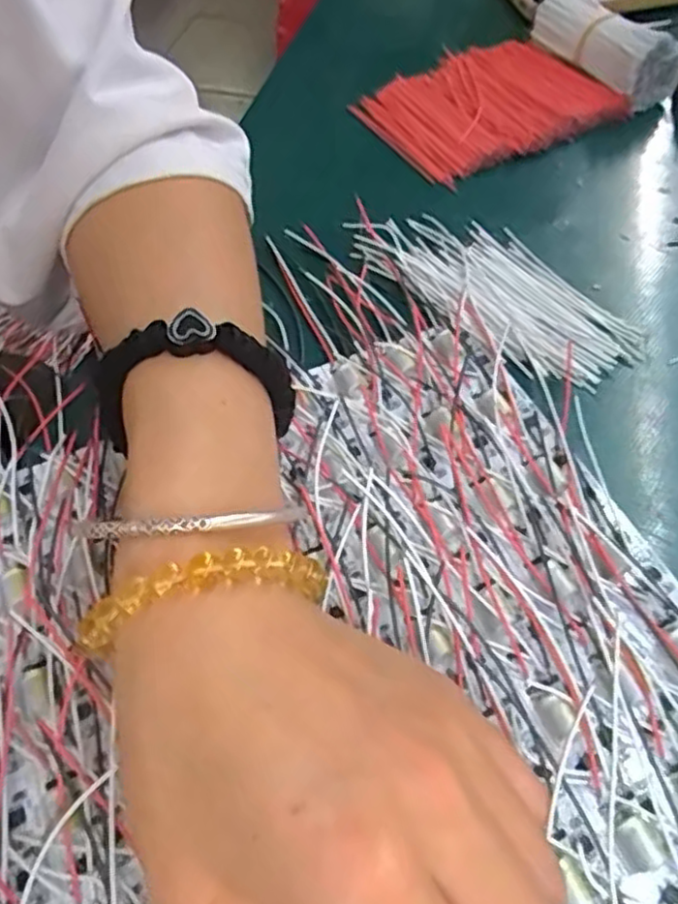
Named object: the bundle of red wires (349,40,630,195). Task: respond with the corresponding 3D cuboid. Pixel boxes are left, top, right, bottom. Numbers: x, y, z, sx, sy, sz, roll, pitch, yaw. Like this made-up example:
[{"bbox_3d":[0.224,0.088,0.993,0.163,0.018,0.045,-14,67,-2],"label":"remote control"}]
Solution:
[{"bbox_3d":[0.084,-0.200,0.395,0.127,0.009,0.101,-34,61,-22],"label":"bundle of red wires"}]

